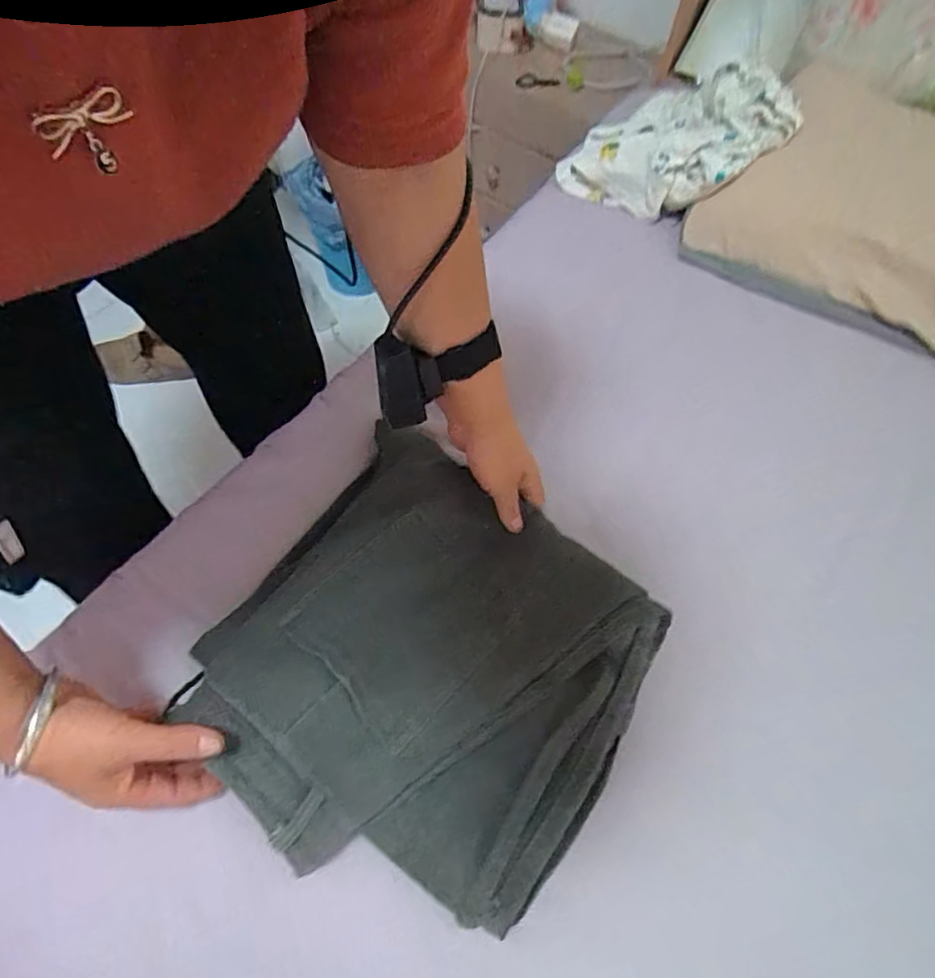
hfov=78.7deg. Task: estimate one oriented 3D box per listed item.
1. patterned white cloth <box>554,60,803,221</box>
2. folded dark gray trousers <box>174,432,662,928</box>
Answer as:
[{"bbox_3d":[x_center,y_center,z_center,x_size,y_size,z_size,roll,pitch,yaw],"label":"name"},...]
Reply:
[{"bbox_3d":[0.295,-0.520,0.847,0.312,0.072,0.254,-34,54,1],"label":"patterned white cloth"},{"bbox_3d":[-0.033,0.135,0.471,0.323,0.036,0.321,36,64,16],"label":"folded dark gray trousers"}]

